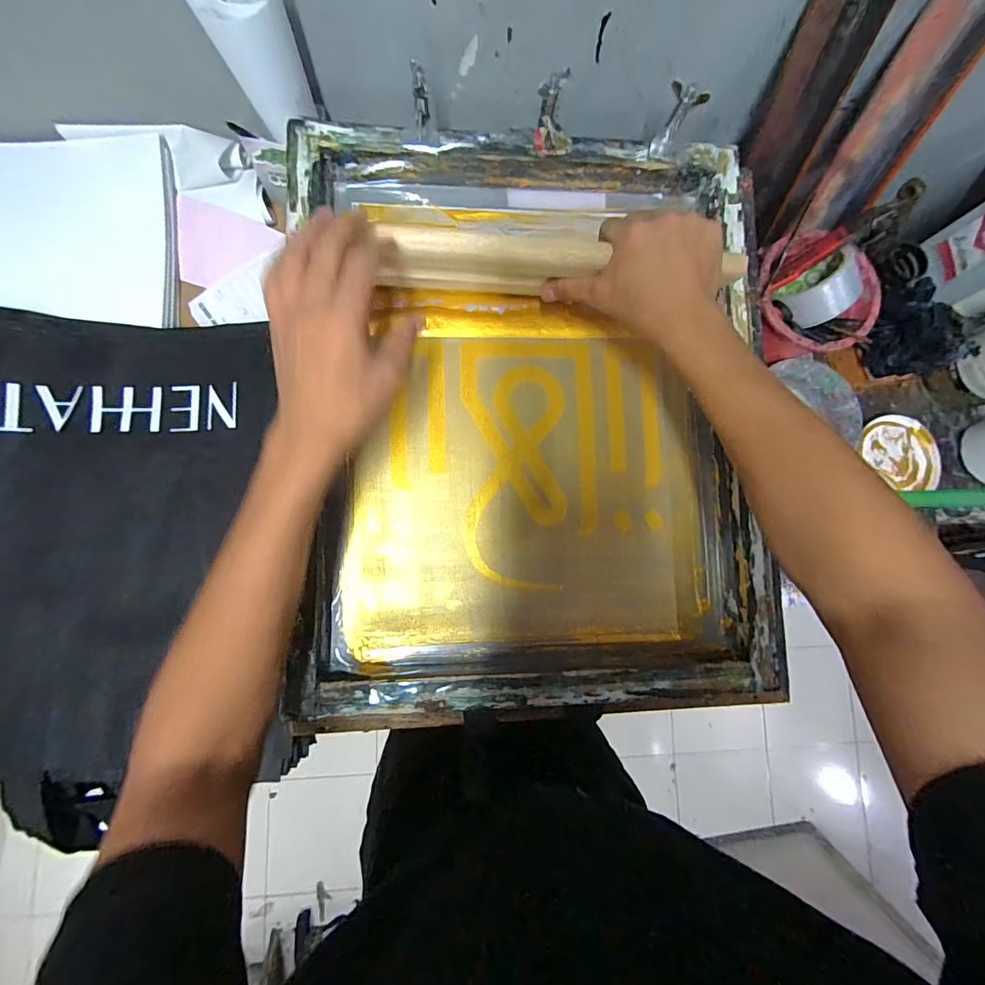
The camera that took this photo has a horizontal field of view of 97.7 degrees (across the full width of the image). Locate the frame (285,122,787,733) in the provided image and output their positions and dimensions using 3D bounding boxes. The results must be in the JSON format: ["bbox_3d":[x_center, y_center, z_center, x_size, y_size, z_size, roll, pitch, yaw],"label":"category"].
[{"bbox_3d":[0.046,-0.065,0.428,0.453,0.048,0.566,-1,85,-5],"label":"frame"}]

